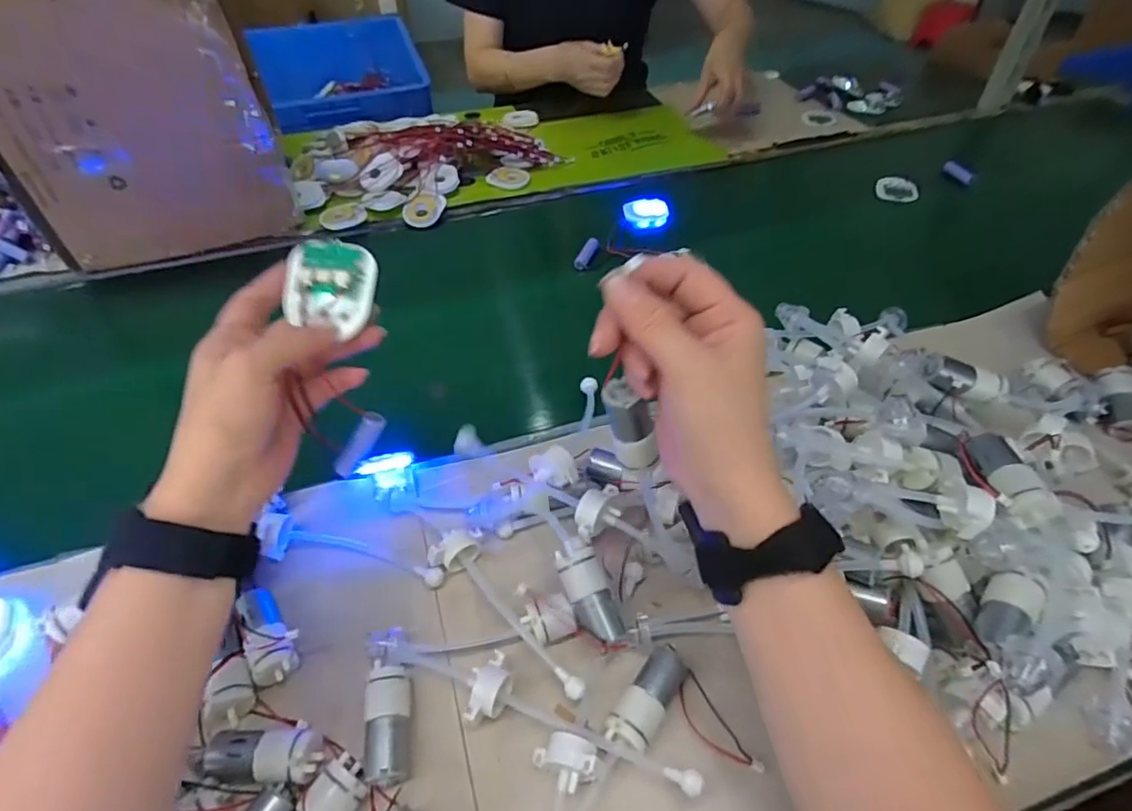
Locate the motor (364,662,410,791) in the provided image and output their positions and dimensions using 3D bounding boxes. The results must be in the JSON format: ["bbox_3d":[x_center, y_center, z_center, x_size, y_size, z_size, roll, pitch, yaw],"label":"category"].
[{"bbox_3d":[-0.104,0.185,0.343,0.023,0.021,0.064,-7,48,-5],"label":"motor"}]

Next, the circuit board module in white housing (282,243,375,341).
[{"bbox_3d":[-0.135,-0.069,0.332,0.049,0.011,0.050,10,86,-4],"label":"circuit board module in white housing"}]

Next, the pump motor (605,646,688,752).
[{"bbox_3d":[0.050,0.175,0.351,0.024,0.024,0.066,26,53,23],"label":"pump motor"}]

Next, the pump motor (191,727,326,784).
[{"bbox_3d":[-0.173,0.200,0.332,0.067,0.020,0.026,-1,47,0],"label":"pump motor"}]

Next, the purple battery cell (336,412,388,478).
[{"bbox_3d":[-0.137,0.026,0.388,0.014,0.054,0.011,20,28,-39],"label":"purple battery cell"}]

